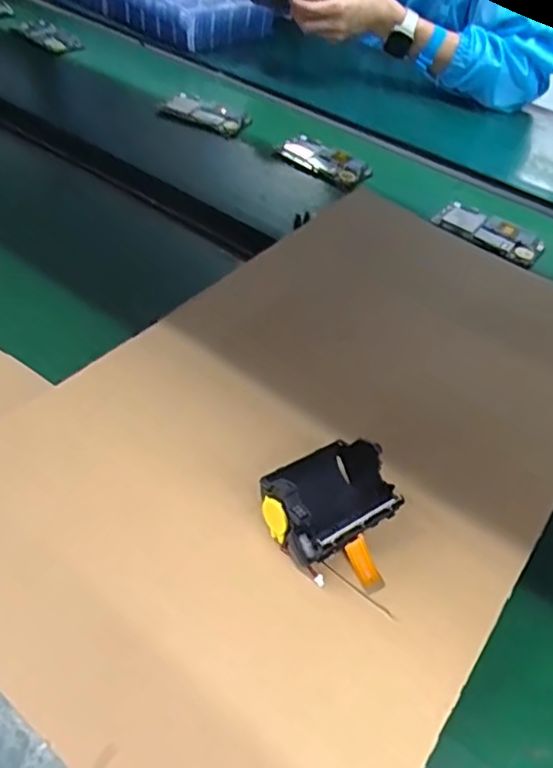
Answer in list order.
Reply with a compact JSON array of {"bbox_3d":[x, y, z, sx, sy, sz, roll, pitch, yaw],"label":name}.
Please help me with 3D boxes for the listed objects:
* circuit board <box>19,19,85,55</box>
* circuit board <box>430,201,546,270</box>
[{"bbox_3d":[-0.328,-0.514,0.884,0.080,0.014,0.071,38,47,9],"label":"circuit board"},{"bbox_3d":[0.245,-0.174,0.687,0.121,0.010,0.067,33,52,21],"label":"circuit board"}]

